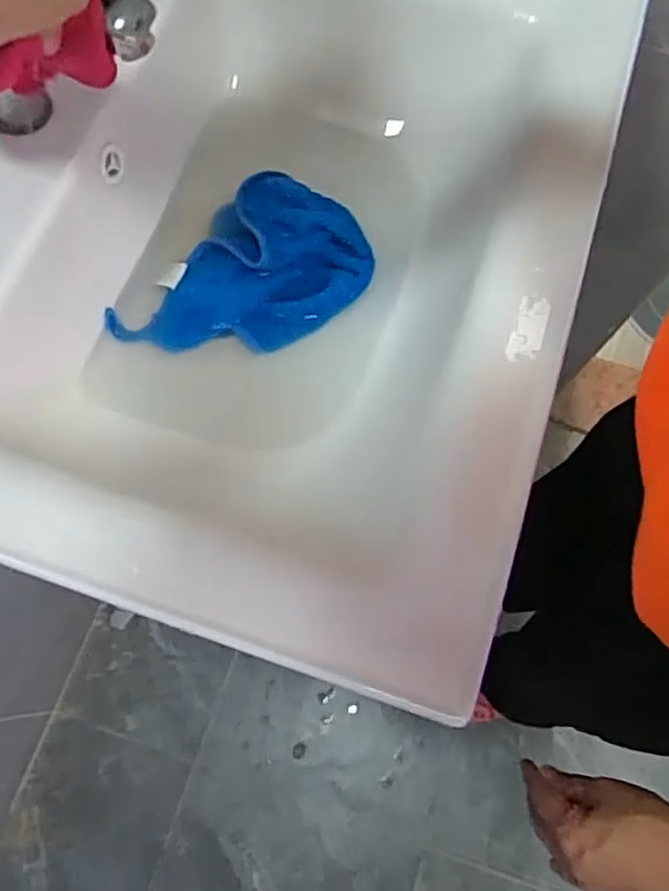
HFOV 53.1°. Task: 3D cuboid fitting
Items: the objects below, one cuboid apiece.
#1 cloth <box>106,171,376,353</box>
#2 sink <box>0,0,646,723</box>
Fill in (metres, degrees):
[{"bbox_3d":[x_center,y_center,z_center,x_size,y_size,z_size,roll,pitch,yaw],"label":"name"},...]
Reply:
[{"bbox_3d":[-0.067,-0.137,0.567,0.141,0.023,0.206,38,74,10],"label":"cloth"},{"bbox_3d":[-0.061,-0.169,0.520,0.470,0.139,0.589,18,71,3],"label":"sink"}]

